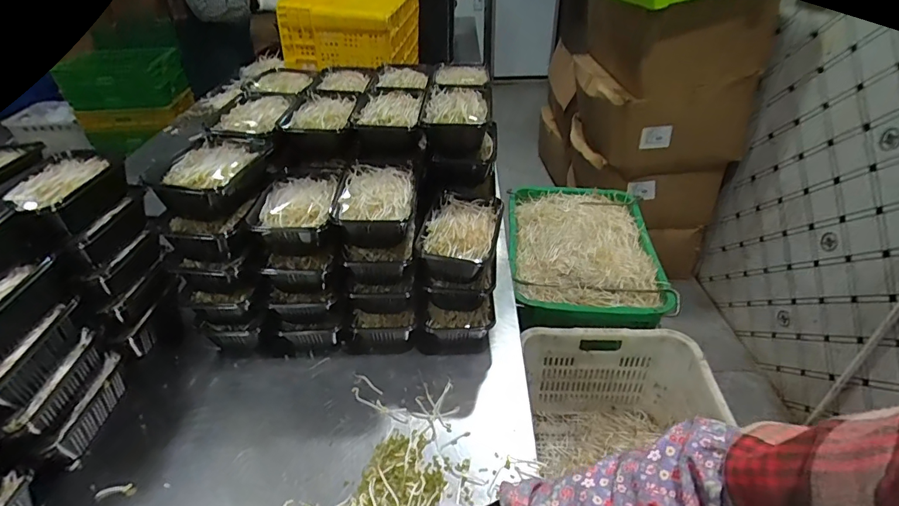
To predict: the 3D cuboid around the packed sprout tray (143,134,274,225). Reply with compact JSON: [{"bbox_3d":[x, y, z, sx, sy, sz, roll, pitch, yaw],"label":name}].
[{"bbox_3d":[-0.353,-0.117,0.707,0.110,0.066,0.182,4,38,7],"label":"packed sprout tray"}]

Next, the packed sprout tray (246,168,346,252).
[{"bbox_3d":[-0.233,-0.066,0.725,0.127,0.056,0.174,-5,38,-4],"label":"packed sprout tray"}]

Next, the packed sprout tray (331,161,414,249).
[{"bbox_3d":[-0.113,-0.077,0.731,0.121,0.065,0.168,-1,38,0],"label":"packed sprout tray"}]

